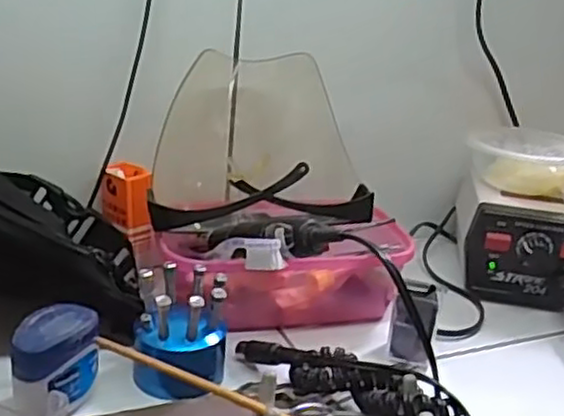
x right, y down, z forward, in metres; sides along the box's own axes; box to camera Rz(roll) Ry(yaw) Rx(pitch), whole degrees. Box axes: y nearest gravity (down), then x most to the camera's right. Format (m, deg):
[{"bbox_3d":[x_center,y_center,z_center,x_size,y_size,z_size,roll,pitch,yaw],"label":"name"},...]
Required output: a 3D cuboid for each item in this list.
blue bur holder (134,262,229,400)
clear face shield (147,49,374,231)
[{"bbox_3d":[-0.063,0.076,0.450,0.058,0.063,0.054,4,23,-4],"label":"blue bur holder"},{"bbox_3d":[-0.020,-0.051,0.544,0.168,0.113,0.100,-3,24,-20],"label":"clear face shield"}]

